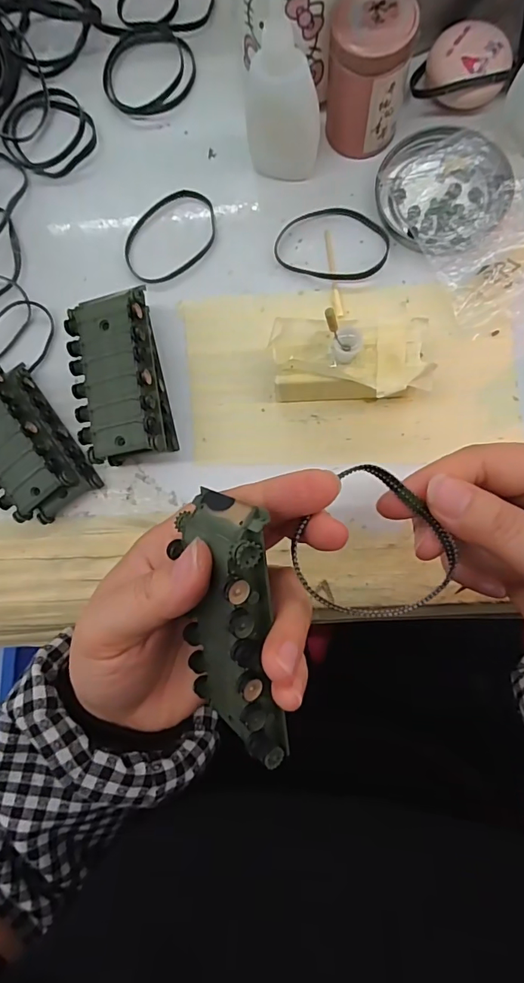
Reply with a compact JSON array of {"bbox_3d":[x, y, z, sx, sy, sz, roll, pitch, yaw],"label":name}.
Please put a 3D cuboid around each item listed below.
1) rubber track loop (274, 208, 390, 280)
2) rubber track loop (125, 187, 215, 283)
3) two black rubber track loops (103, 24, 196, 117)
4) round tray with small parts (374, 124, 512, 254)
[{"bbox_3d":[0.045,-0.157,0.293,0.069,0.004,0.049,20,86,7],"label":"rubber track loop"},{"bbox_3d":[-0.061,-0.168,0.305,0.052,0.004,0.069,44,89,8],"label":"rubber track loop"},{"bbox_3d":[-0.080,-0.290,0.320,0.062,0.004,0.067,-1,84,5],"label":"two black rubber track loops"},{"bbox_3d":[0.110,-0.184,0.285,0.073,0.011,0.080,-1,84,5],"label":"round tray with small parts"}]

